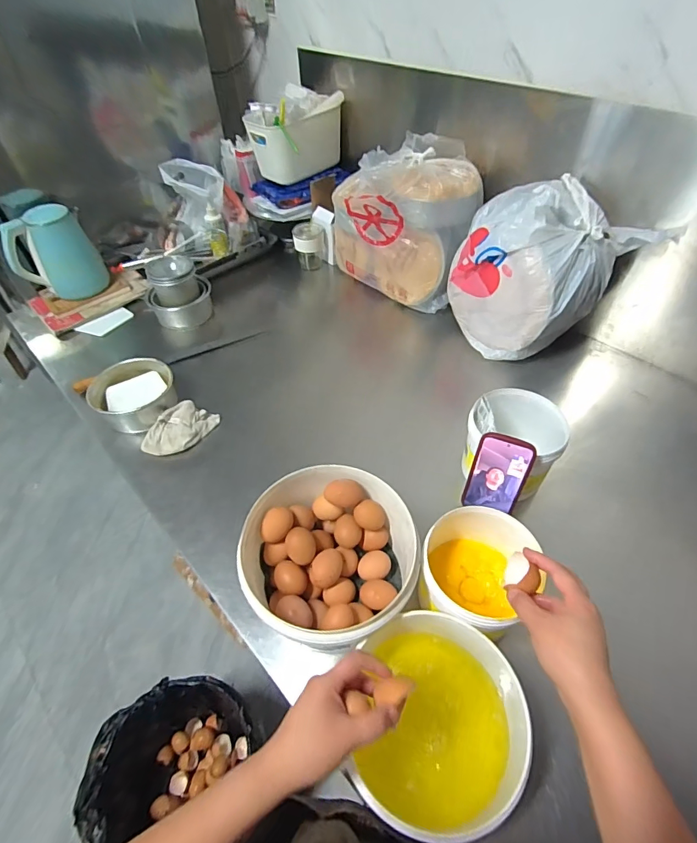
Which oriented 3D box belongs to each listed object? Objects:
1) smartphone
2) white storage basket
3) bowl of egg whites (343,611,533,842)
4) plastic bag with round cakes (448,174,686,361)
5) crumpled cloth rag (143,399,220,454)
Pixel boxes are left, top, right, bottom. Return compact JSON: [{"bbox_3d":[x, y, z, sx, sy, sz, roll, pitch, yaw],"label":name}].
[{"bbox_3d":[0.237,0.086,0.681,0.082,0.151,0.009,19,39,18],"label":"smartphone"},{"bbox_3d":[-0.145,-0.798,1.199,0.160,0.169,0.224,31,58,26],"label":"white storage basket"},{"bbox_3d":[0.099,0.351,0.502,0.185,0.097,0.193,-2,50,2],"label":"bowl of egg whites"},{"bbox_3d":[0.392,-0.319,0.922,0.347,0.299,0.213,32,58,27],"label":"plastic bag with round cakes"},{"bbox_3d":[-0.338,0.014,0.862,0.086,0.045,0.150,33,58,27],"label":"crumpled cloth rag"}]

